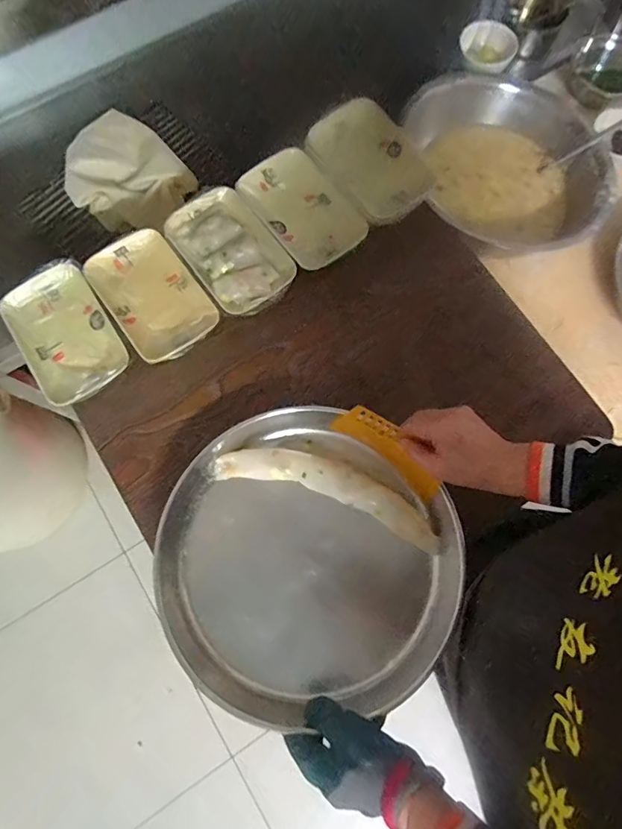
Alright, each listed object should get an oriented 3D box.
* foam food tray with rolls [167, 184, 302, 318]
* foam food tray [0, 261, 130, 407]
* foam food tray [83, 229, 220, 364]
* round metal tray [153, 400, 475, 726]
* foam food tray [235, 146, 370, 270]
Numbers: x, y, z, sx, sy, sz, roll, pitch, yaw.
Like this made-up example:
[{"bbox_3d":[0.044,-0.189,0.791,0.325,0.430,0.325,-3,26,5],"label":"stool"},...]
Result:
[{"bbox_3d":[-0.114,-0.236,0.608,0.123,0.036,0.184,-36,79,-10],"label":"foam food tray with rolls"},{"bbox_3d":[-0.333,-0.107,0.591,0.119,0.023,0.191,-32,78,-9],"label":"foam food tray"},{"bbox_3d":[-0.219,-0.166,0.603,0.121,0.020,0.181,-36,79,-10],"label":"foam food tray"},{"bbox_3d":[-0.008,0.167,0.513,0.341,0.066,0.312,0,75,-1],"label":"round metal tray"},{"bbox_3d":[-0.013,-0.302,0.637,0.120,0.030,0.193,-36,79,-10],"label":"foam food tray"}]

